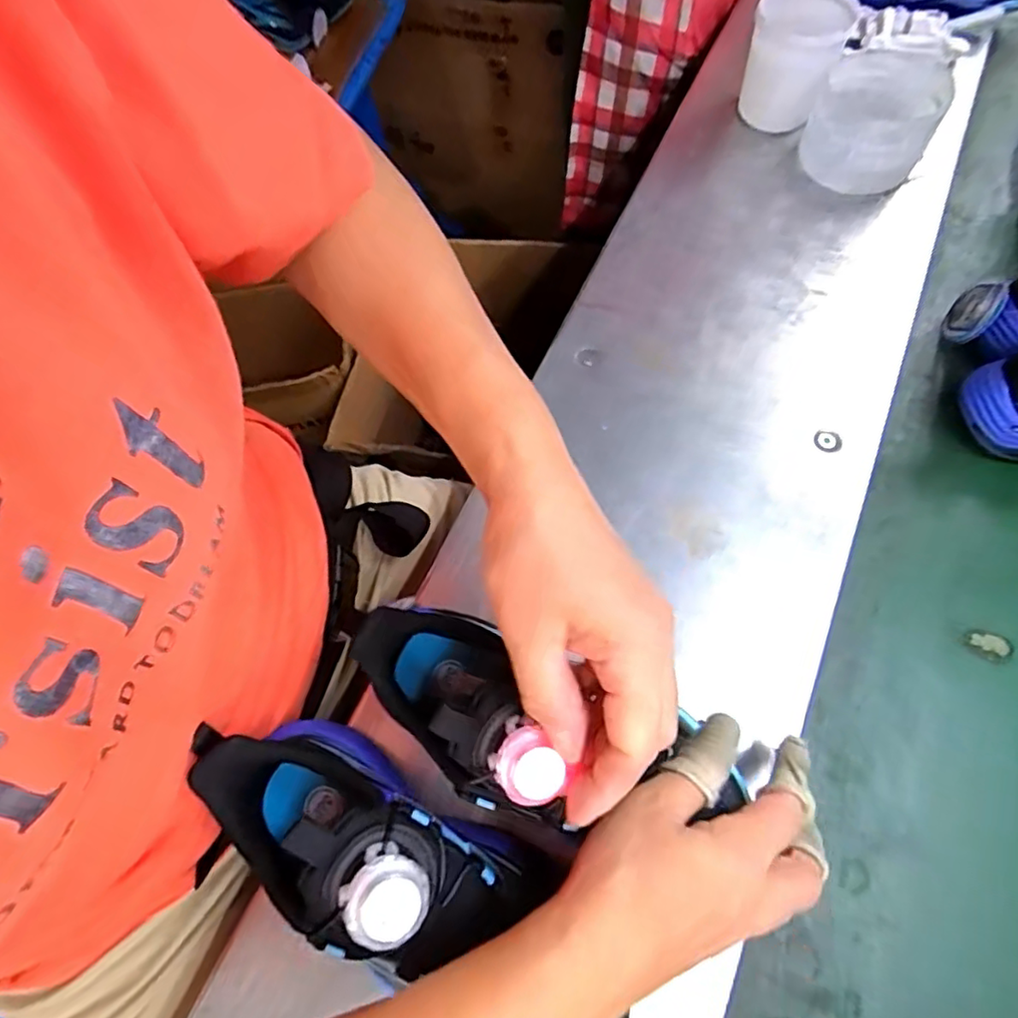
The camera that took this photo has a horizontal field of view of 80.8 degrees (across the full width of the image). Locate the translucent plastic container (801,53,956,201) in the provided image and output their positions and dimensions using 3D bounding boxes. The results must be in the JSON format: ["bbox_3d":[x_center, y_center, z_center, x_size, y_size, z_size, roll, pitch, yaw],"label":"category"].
[{"bbox_3d":[0.292,-0.312,0.487,0.091,0.068,0.088,21,70,12],"label":"translucent plastic container"}]

